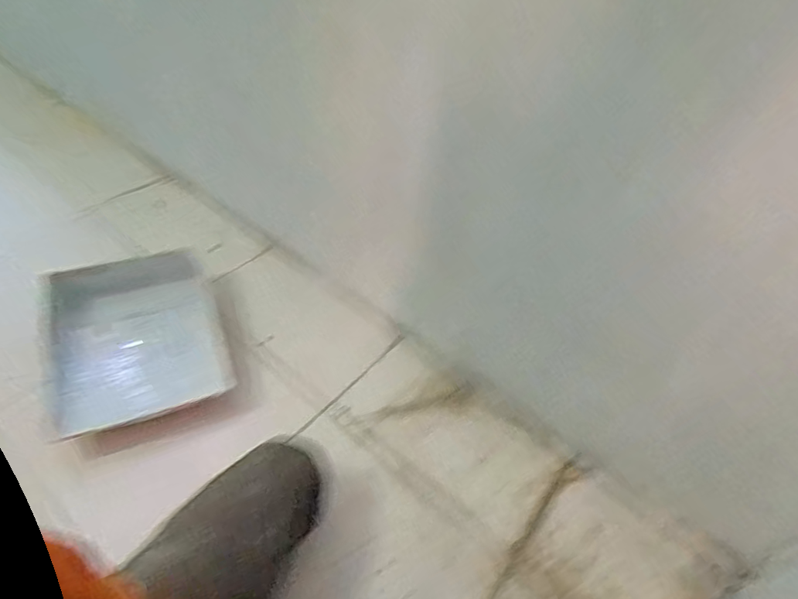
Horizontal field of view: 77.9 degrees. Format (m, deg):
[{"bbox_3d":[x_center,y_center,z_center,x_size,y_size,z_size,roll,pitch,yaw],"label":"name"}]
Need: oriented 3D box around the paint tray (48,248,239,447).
[{"bbox_3d":[-0.503,0.076,0.941,0.295,0.066,0.372,-17,54,-20],"label":"paint tray"}]

